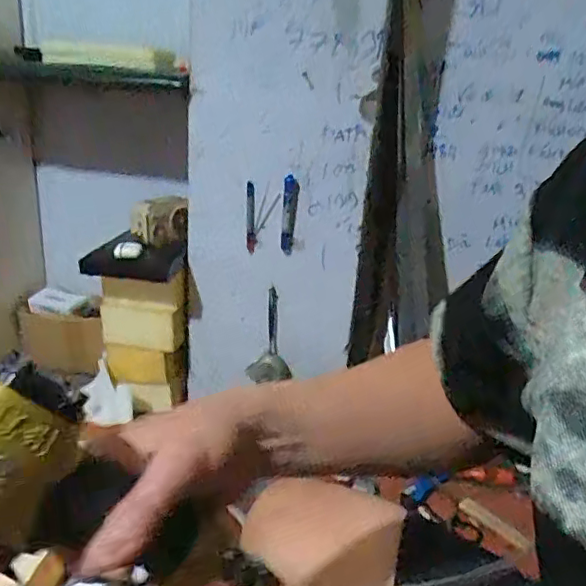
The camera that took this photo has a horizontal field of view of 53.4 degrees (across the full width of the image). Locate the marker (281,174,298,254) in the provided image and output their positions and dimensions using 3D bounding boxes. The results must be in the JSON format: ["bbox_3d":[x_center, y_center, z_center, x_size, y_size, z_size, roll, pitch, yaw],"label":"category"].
[{"bbox_3d":[-0.007,-0.145,1.085,0.026,0.139,0.023,5,20,1],"label":"marker"}]

